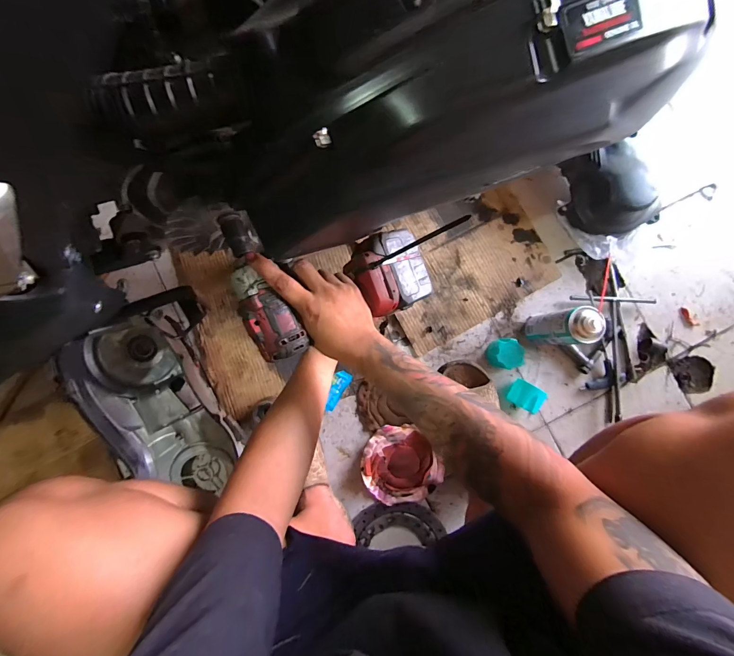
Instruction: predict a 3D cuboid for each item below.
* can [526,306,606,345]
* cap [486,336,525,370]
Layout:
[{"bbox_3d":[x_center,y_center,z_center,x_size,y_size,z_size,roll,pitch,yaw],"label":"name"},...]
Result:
[{"bbox_3d":[0.364,-0.001,0.634,0.056,0.182,0.066,-6,87,-1],"label":"can"},{"bbox_3d":[0.285,0.051,0.686,0.063,0.054,0.061,0,87,0],"label":"cap"}]

